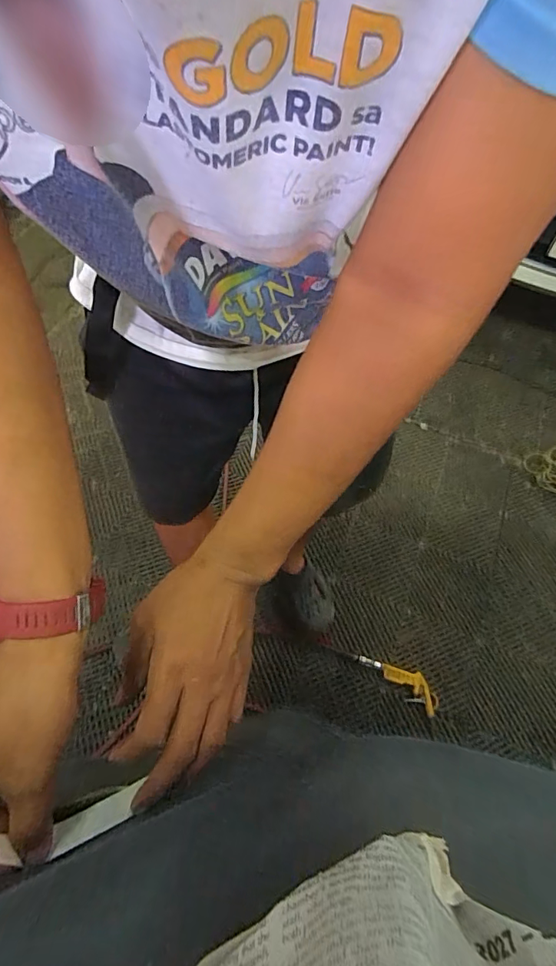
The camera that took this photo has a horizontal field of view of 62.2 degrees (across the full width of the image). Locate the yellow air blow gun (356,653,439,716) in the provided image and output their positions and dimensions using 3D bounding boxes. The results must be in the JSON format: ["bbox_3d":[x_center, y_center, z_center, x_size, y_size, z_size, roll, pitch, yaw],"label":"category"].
[{"bbox_3d":[0.292,0.476,1.129,0.209,0.022,0.074,29,61,14],"label":"yellow air blow gun"}]

